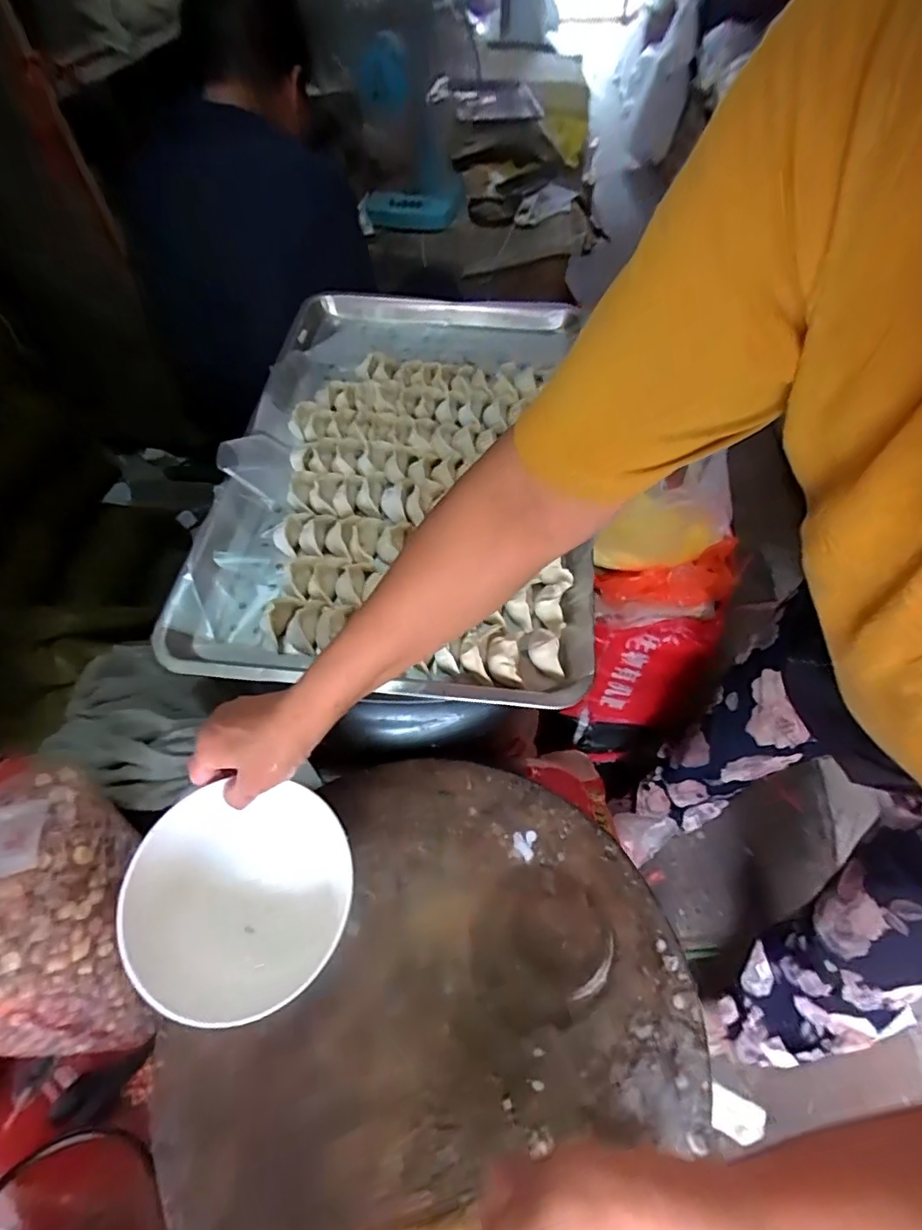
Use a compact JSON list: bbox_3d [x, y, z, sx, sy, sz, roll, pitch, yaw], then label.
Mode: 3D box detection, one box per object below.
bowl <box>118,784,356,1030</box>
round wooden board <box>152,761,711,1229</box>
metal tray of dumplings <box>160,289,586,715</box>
[{"bbox_3d":[-0.154,0.206,0.401,0.147,0.071,0.139,0,58,0],"label":"bowl"},{"bbox_3d":[-0.008,0.300,0.391,0.344,0.035,0.385,24,61,15],"label":"round wooden board"},{"bbox_3d":[-0.057,-0.183,0.626,0.380,0.043,0.580,5,58,4],"label":"metal tray of dumplings"}]

